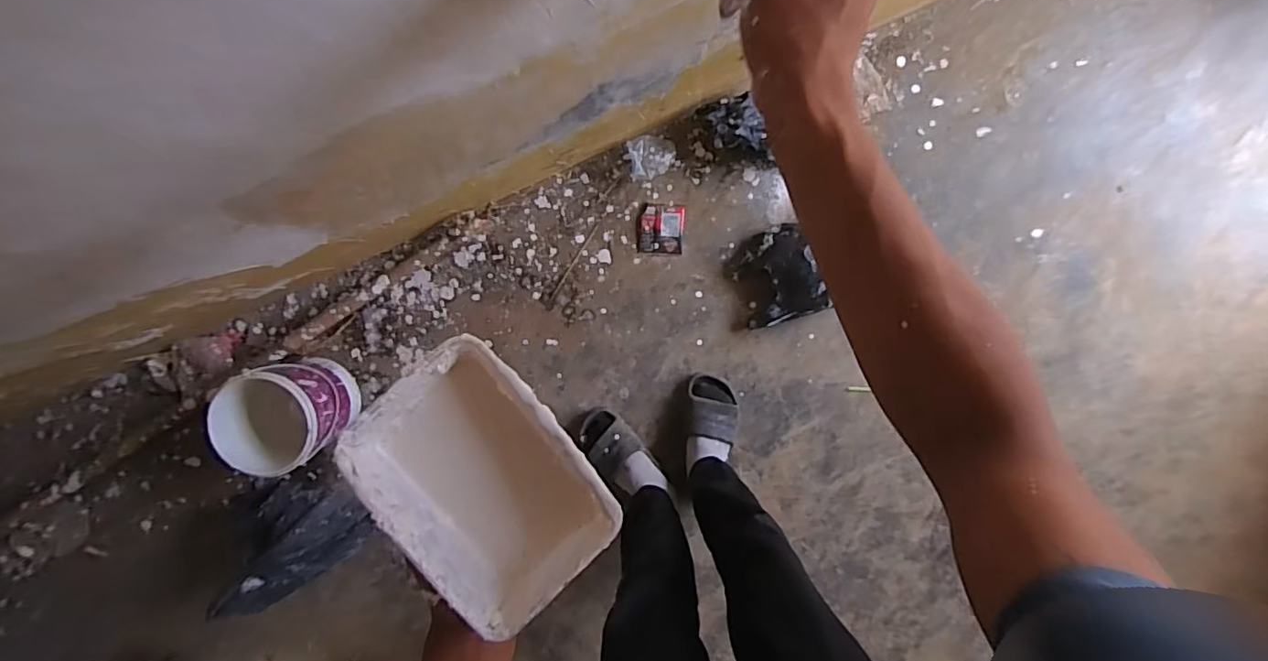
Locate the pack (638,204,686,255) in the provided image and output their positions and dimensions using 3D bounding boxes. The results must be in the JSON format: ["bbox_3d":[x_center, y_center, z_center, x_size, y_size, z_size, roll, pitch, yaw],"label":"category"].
[{"bbox_3d":[0.054,-0.203,1.139,0.092,0.005,0.097,5,98,-1],"label":"pack"}]

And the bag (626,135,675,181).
[{"bbox_3d":[0.035,-0.332,1.086,0.086,0.042,0.075,-7,98,1],"label":"bag"}]

